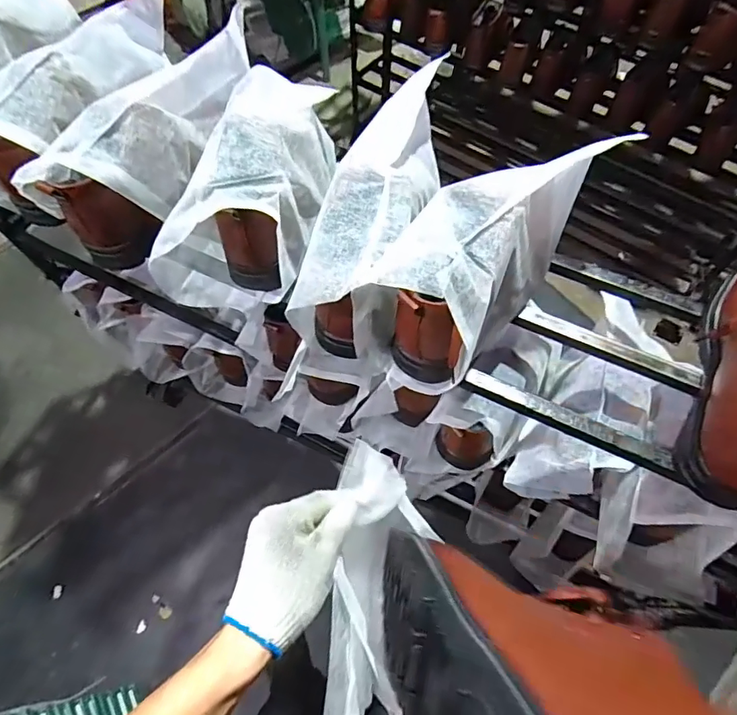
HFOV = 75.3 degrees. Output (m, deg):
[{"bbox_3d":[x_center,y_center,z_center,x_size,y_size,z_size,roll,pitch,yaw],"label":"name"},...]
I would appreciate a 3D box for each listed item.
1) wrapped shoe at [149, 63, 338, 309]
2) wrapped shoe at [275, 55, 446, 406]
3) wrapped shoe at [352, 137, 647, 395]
[{"bbox_3d":[-0.136,-0.212,0.586,0.156,0.156,0.289,14,64,6],"label":"wrapped shoe"},{"bbox_3d":[0.032,-0.164,0.539,0.116,0.143,0.327,19,64,9],"label":"wrapped shoe"},{"bbox_3d":[0.131,-0.114,0.516,0.113,0.171,0.313,37,68,17],"label":"wrapped shoe"}]

